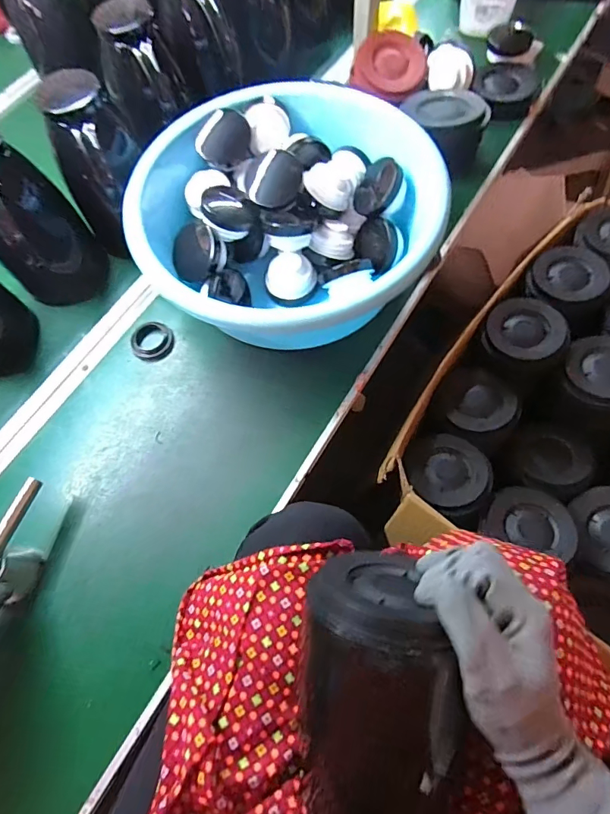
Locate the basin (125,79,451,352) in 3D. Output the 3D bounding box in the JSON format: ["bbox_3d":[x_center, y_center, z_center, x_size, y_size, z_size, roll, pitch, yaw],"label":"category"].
[{"bbox_3d":[-0.021,-0.259,0.602,0.349,0.109,0.381,-2,66,4],"label":"basin"}]

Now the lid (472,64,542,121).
[{"bbox_3d":[0.342,-0.537,0.757,0.103,0.034,0.100,25,71,15],"label":"lid"}]

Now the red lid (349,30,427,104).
[{"bbox_3d":[0.141,-0.567,0.751,0.118,0.032,0.118,0,87,-4],"label":"red lid"}]

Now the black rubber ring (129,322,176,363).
[{"bbox_3d":[-0.208,-0.088,0.609,0.060,0.018,0.052,6,67,7],"label":"black rubber ring"}]

